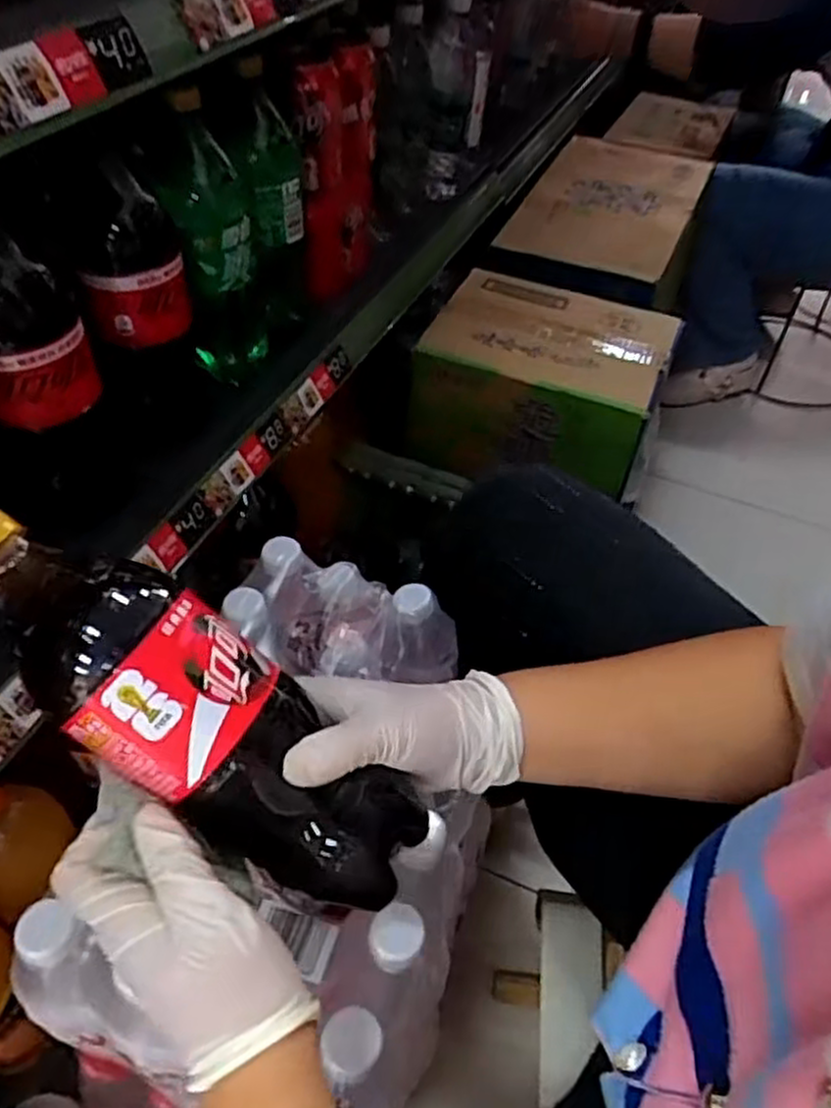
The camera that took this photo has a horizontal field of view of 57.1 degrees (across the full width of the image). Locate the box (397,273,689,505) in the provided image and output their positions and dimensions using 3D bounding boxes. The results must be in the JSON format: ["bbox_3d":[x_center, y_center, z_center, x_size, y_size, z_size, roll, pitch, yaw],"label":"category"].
[{"bbox_3d":[0.158,-0.213,0.973,0.276,0.162,0.214,16,49,11],"label":"box"}]

